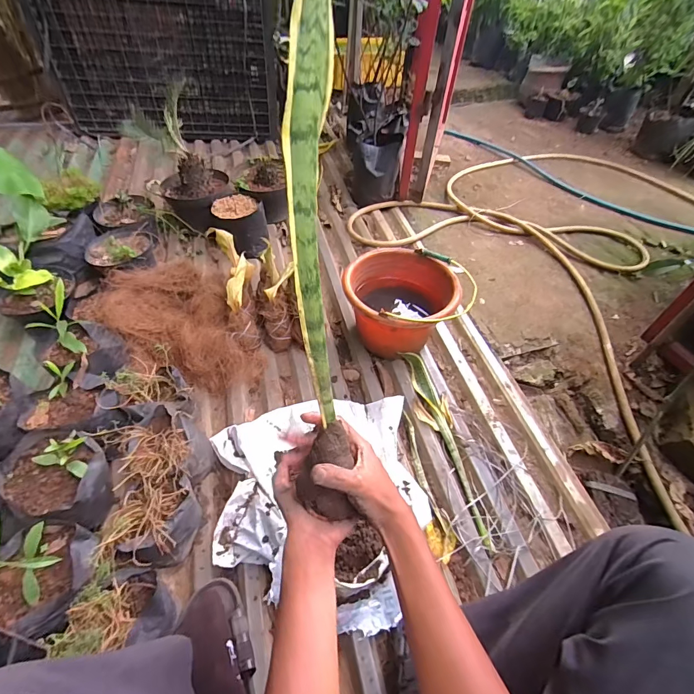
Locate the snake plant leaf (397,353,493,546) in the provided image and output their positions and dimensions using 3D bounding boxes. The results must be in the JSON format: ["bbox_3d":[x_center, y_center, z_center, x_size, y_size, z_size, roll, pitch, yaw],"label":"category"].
[{"bbox_3d":[0.212,0.198,0.890,0.065,0.016,0.493,-6,51,-9],"label":"snake plant leaf"}]

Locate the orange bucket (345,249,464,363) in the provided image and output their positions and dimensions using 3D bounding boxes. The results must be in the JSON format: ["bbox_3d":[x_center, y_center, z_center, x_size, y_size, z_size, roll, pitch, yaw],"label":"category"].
[{"bbox_3d":[0.129,-0.103,1.014,0.278,0.199,0.277,2,51,-3],"label":"orange bucket"}]

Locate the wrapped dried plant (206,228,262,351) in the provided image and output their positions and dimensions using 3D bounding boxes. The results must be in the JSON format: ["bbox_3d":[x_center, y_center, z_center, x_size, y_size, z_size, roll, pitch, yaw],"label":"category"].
[{"bbox_3d":[-0.276,-0.152,0.975,0.081,0.071,0.316,-11,85,-14],"label":"wrapped dried plant"}]

